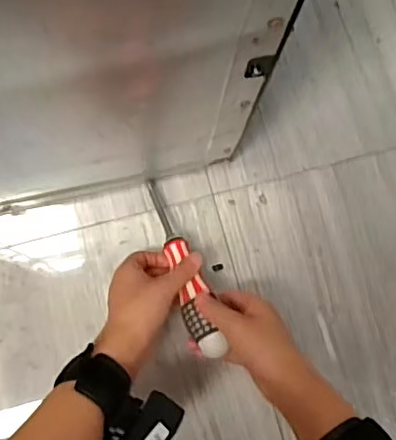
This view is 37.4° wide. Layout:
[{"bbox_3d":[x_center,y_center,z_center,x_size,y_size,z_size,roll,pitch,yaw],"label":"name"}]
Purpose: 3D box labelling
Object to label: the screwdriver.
[{"bbox_3d":[-0.017,0.037,0.543,0.026,0.025,0.197,-17,54,-5],"label":"screwdriver"}]

